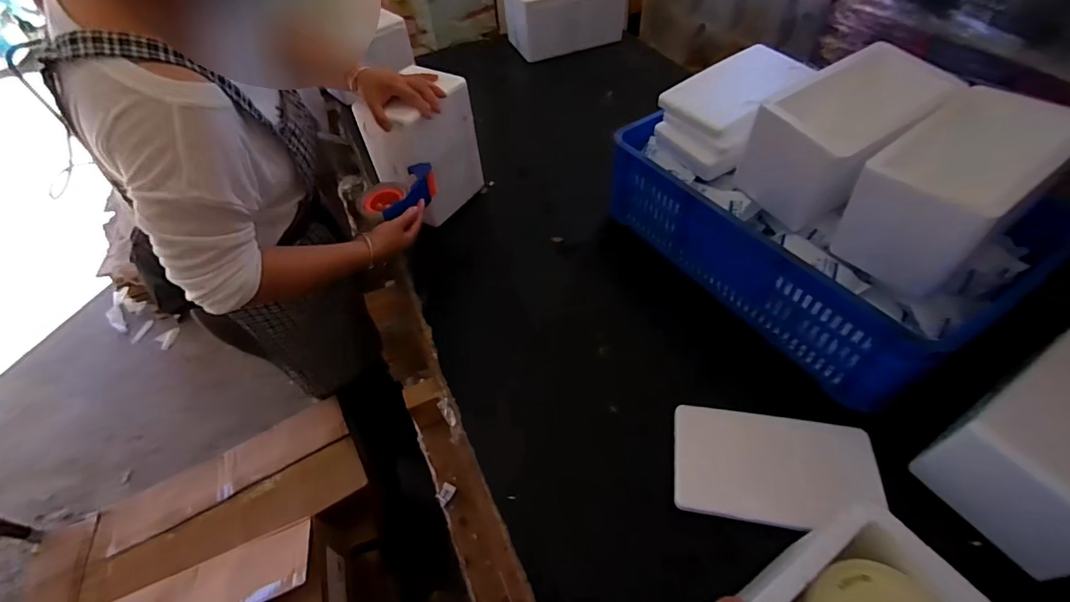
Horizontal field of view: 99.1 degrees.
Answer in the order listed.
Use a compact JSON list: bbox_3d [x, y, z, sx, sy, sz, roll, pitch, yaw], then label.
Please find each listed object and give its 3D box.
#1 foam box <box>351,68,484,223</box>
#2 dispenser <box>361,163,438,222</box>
[{"bbox_3d":[-0.235,-0.307,0.937,0.158,0.256,0.204,19,54,19],"label":"foam box"},{"bbox_3d":[-0.248,-0.194,0.833,0.075,0.054,0.153,31,59,26],"label":"dispenser"}]

